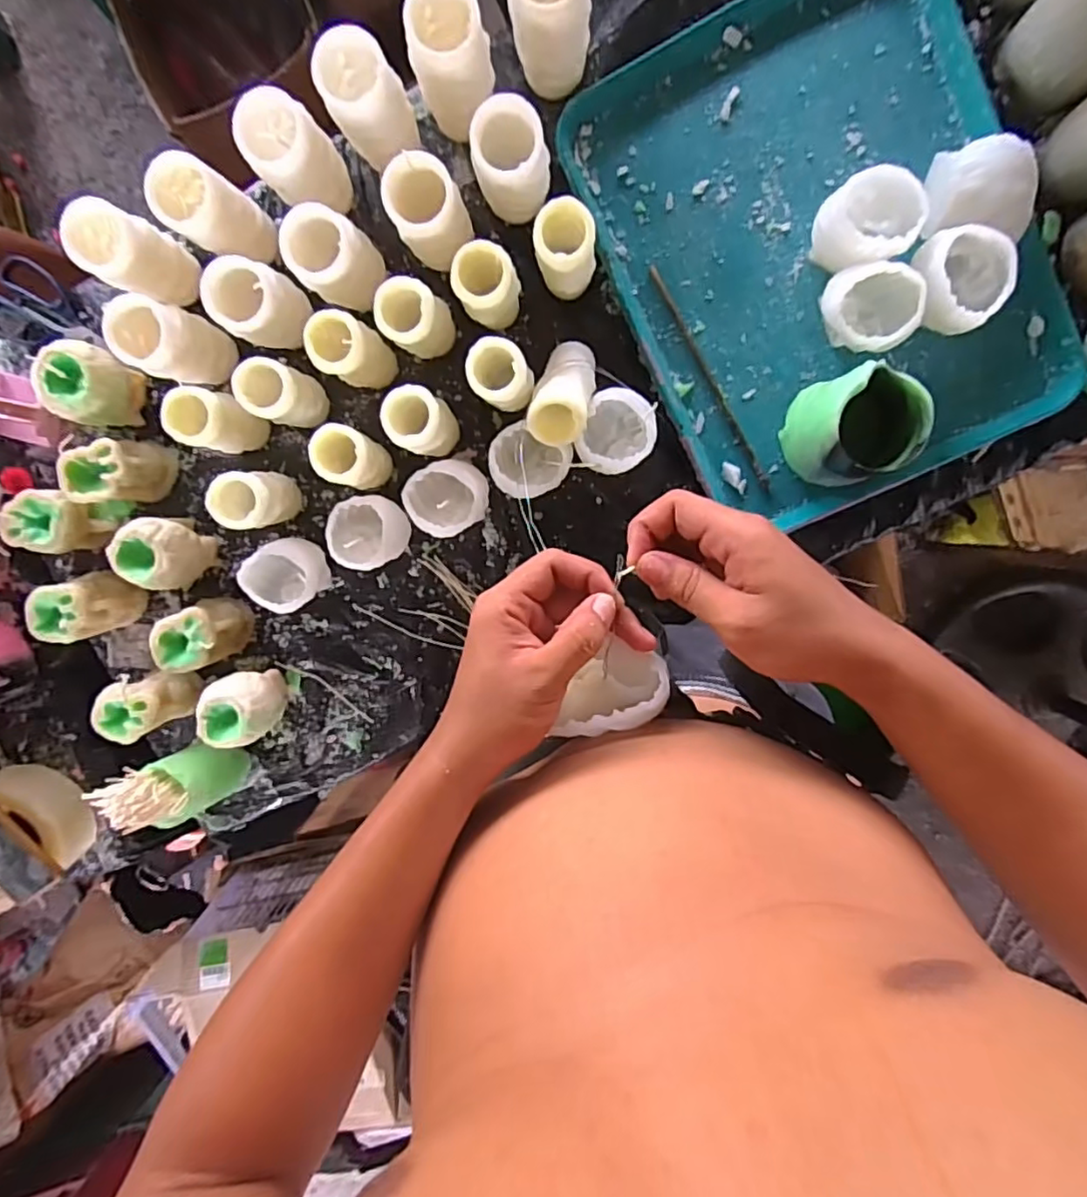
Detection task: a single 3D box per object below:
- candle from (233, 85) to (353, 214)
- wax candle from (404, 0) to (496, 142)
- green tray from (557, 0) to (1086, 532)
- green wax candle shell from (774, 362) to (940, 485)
[{"bbox_3d":[-0.217,-0.390,0.554,0.065,0.100,0.064,1,99,5],"label":"candle"},{"bbox_3d":[-0.075,-0.448,0.522,0.062,0.094,0.066,1,99,5],"label":"wax candle"},{"bbox_3d":[0.248,-0.314,0.568,0.338,0.034,0.441,-24,96,8],"label":"green tray"},{"bbox_3d":[0.267,-0.146,0.535,0.085,0.095,0.089,1,99,5],"label":"green wax candle shell"}]

